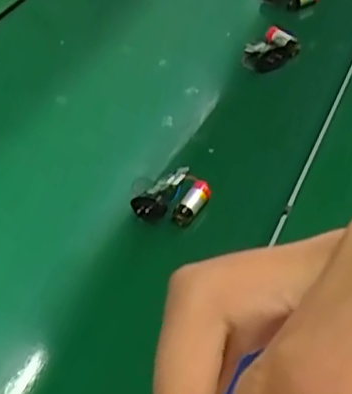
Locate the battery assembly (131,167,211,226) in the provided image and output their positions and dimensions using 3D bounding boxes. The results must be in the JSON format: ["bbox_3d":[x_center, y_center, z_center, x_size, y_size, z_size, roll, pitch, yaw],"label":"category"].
[{"bbox_3d":[-0.002,-0.001,0.489,0.043,0.021,0.051,27,53,26],"label":"battery assembly"}]

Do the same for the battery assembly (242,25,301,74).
[{"bbox_3d":[0.095,-0.150,0.652,0.038,0.034,0.052,32,55,29],"label":"battery assembly"}]

